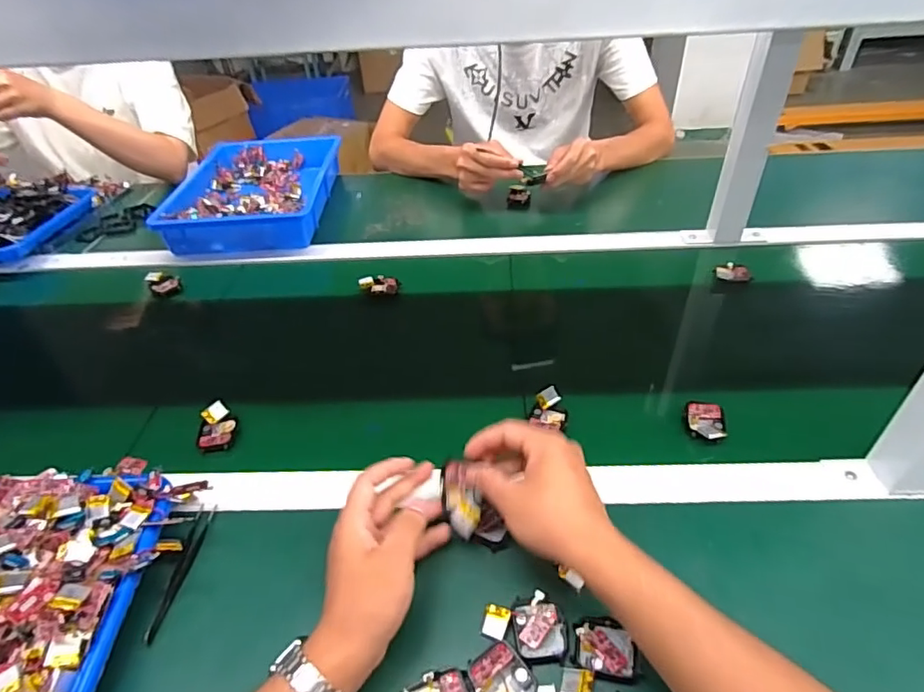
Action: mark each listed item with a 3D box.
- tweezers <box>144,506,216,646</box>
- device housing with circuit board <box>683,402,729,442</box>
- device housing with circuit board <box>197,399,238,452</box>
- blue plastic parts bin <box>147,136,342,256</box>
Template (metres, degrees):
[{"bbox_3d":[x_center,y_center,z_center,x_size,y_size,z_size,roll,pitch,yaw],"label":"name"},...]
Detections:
[{"bbox_3d":[-0.234,0.187,0.459,0.016,0.009,0.119,-2,41,2],"label":"tweezers"},{"bbox_3d":[0.246,0.076,0.547,0.038,0.011,0.057,7,42,13],"label":"device housing with circuit board"},{"bbox_3d":[-0.256,0.084,0.571,0.035,0.018,0.059,-9,41,-6],"label":"device housing with circuit board"},{"bbox_3d":[-0.361,-0.283,0.976,0.248,0.054,0.353,-4,41,0],"label":"blue plastic parts bin"}]

